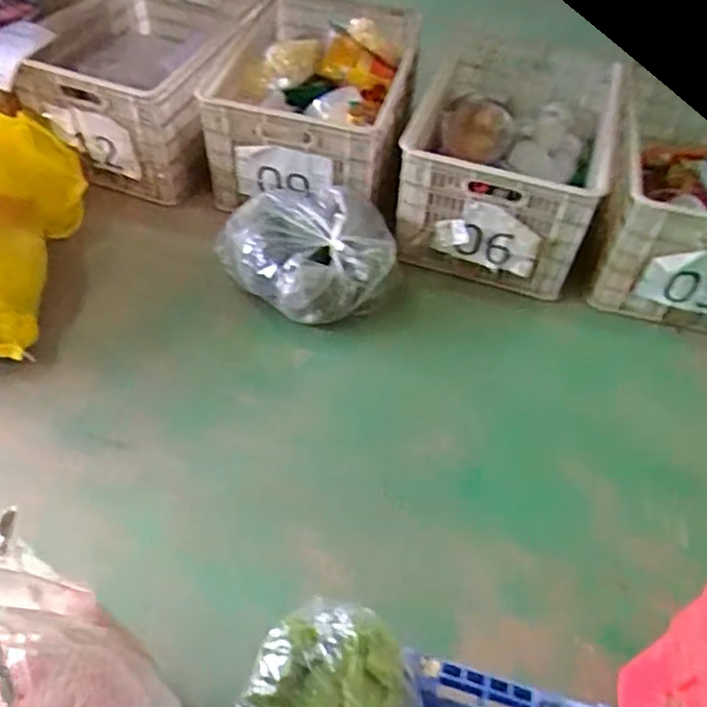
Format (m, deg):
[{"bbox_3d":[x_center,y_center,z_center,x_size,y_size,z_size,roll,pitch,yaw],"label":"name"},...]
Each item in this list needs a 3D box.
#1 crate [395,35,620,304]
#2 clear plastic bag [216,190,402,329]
[{"bbox_3d":[0.338,-0.428,1.423,0.398,0.268,0.553,16,53,9],"label":"crate"},{"bbox_3d":[-0.090,-0.205,1.304,0.314,0.145,0.303,-19,56,-17],"label":"clear plastic bag"}]

